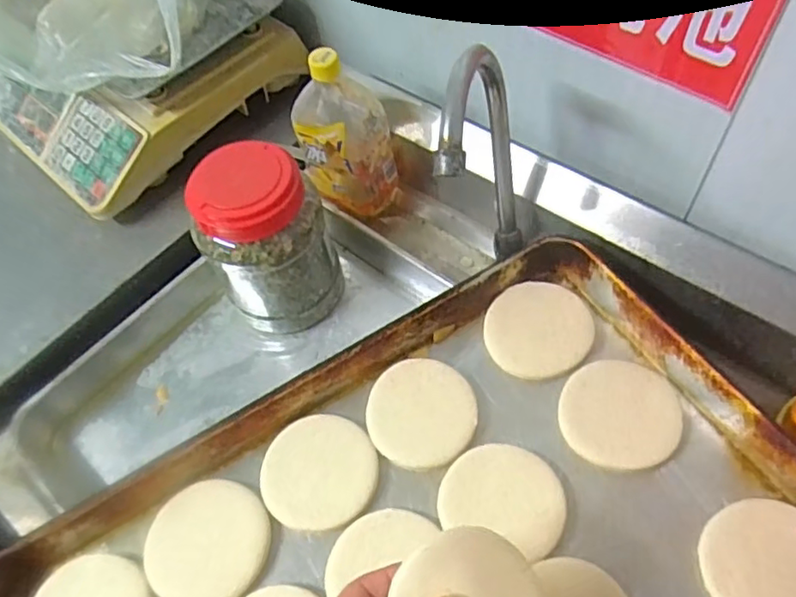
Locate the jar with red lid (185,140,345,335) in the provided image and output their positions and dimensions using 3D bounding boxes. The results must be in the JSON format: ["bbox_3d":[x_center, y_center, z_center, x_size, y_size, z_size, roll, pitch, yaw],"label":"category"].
[{"bbox_3d":[-0.131,-0.055,0.631,0.124,0.170,0.107,-18,58,-7],"label":"jar with red lid"}]

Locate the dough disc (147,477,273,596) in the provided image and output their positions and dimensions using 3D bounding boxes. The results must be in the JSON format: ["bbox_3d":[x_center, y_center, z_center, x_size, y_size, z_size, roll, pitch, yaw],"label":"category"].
[{"bbox_3d":[-0.156,0.197,0.508,0.097,0.011,0.093,-2,58,3],"label":"dough disc"}]

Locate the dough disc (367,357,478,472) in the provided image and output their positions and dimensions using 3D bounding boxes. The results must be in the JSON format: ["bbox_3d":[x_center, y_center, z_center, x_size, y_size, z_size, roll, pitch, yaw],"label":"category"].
[{"bbox_3d":[0.022,0.102,0.561,0.093,0.010,0.100,-2,58,3],"label":"dough disc"}]

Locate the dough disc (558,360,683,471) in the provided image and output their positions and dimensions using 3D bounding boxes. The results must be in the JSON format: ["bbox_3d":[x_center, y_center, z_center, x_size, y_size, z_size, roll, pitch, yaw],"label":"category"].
[{"bbox_3d":[0.193,0.100,0.543,0.096,0.011,0.096,-2,58,3],"label":"dough disc"}]

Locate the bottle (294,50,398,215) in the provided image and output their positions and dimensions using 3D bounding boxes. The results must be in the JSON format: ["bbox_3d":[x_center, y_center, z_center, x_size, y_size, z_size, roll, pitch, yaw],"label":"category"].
[{"bbox_3d":[-0.061,-0.190,0.706,0.109,0.182,0.101,-9,57,-2],"label":"bottle"}]

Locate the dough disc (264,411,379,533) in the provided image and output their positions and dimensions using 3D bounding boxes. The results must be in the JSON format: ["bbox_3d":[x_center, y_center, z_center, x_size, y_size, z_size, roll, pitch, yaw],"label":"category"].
[{"bbox_3d":[-0.067,0.147,0.537,0.095,0.006,0.098,-2,58,3],"label":"dough disc"}]

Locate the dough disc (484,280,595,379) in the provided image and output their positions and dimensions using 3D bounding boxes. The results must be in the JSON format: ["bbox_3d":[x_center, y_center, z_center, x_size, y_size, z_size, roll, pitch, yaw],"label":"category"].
[{"bbox_3d":[0.134,0.028,0.591,0.098,0.007,0.098,-2,58,3],"label":"dough disc"}]

